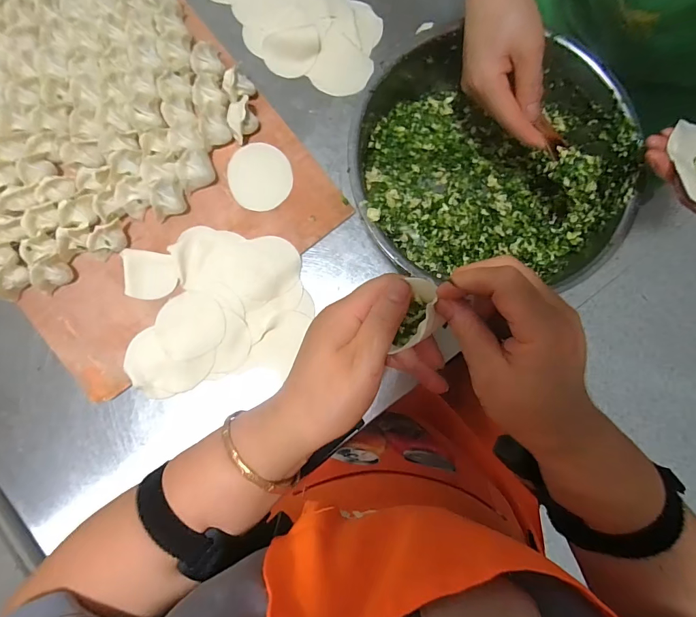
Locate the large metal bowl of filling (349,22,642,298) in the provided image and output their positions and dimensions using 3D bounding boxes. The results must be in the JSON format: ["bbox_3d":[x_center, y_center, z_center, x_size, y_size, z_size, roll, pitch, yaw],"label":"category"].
[{"bbox_3d":[0.143,-0.159,0.417,0.266,0.079,0.264,2,85,-1],"label":"large metal bowl of filling"}]

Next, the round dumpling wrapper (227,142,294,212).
[{"bbox_3d":[-0.100,-0.151,0.450,0.069,0.004,0.075,0,88,-4],"label":"round dumpling wrapper"}]

